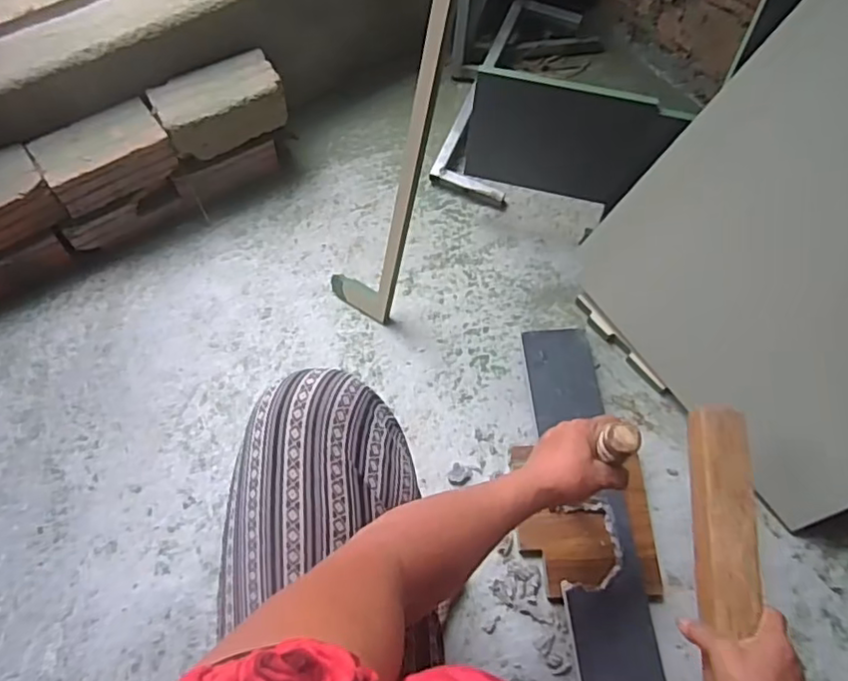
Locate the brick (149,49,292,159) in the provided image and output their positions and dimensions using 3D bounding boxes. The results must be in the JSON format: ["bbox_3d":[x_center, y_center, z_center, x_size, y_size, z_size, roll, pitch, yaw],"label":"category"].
[{"bbox_3d":[-0.310,-0.360,0.924,0.186,0.070,0.097,-30,71,-15],"label":"brick"}]

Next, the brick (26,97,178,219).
[{"bbox_3d":[-0.459,-0.265,0.871,0.170,0.065,0.092,-33,71,-16],"label":"brick"}]

